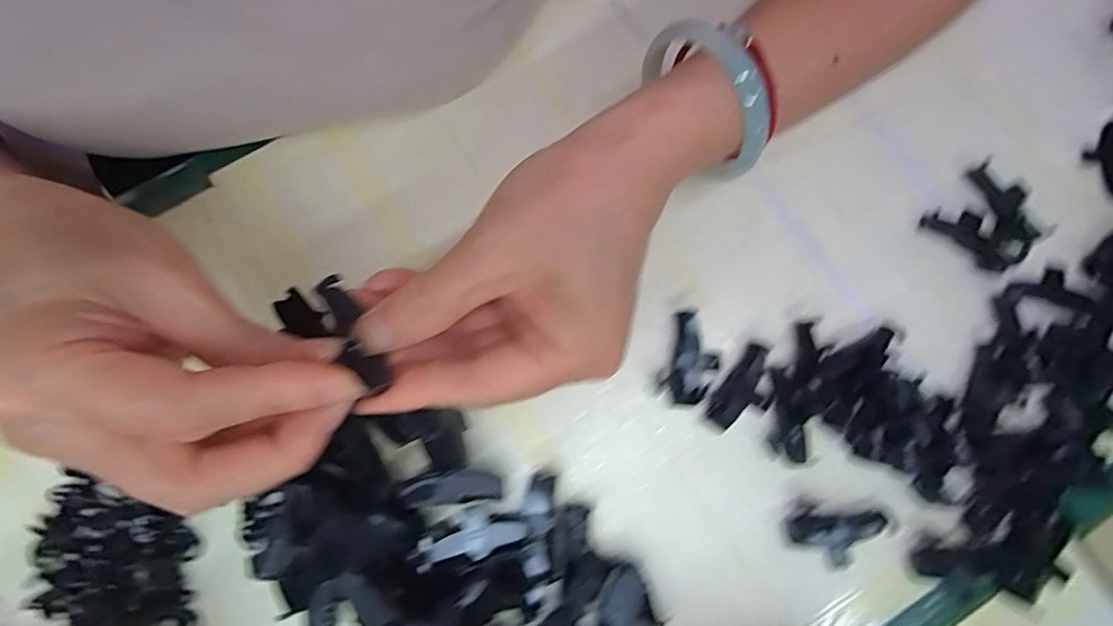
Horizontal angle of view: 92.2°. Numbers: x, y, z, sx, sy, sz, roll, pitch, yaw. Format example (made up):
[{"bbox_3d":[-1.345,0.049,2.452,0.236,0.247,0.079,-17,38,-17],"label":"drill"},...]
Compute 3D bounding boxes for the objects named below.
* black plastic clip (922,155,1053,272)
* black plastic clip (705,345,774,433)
[{"bbox_3d":[0.193,-0.042,0.239,0.038,0.012,0.037,44,82,8],"label":"black plastic clip"},{"bbox_3d":[0.081,0.035,0.230,0.021,0.009,0.038,36,81,6],"label":"black plastic clip"}]

